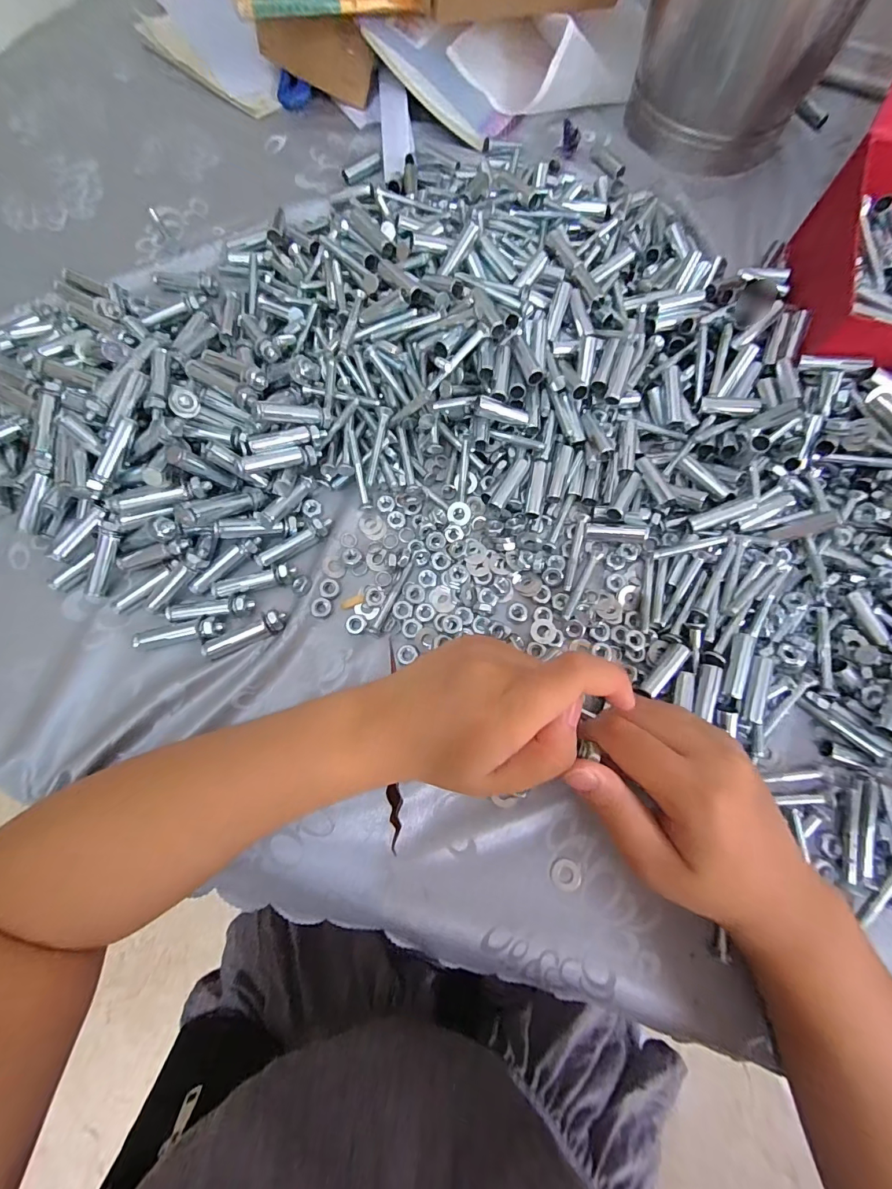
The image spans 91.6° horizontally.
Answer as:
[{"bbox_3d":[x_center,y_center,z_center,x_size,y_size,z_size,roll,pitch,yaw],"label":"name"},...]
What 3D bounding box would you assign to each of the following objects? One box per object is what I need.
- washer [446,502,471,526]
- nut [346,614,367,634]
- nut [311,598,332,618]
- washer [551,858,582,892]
[{"bbox_3d":[0.009,-0.057,0.306,0.016,0.004,0.016,11,75,4],"label":"washer"},{"bbox_3d":[-0.059,0.020,0.286,0.013,0.005,0.012,0,74,1],"label":"nut"},{"bbox_3d":[-0.083,0.008,0.287,0.013,0.004,0.012,0,74,1],"label":"nut"},{"bbox_3d":[0.070,0.162,0.249,0.015,0.004,0.017,-37,78,-10],"label":"washer"}]

